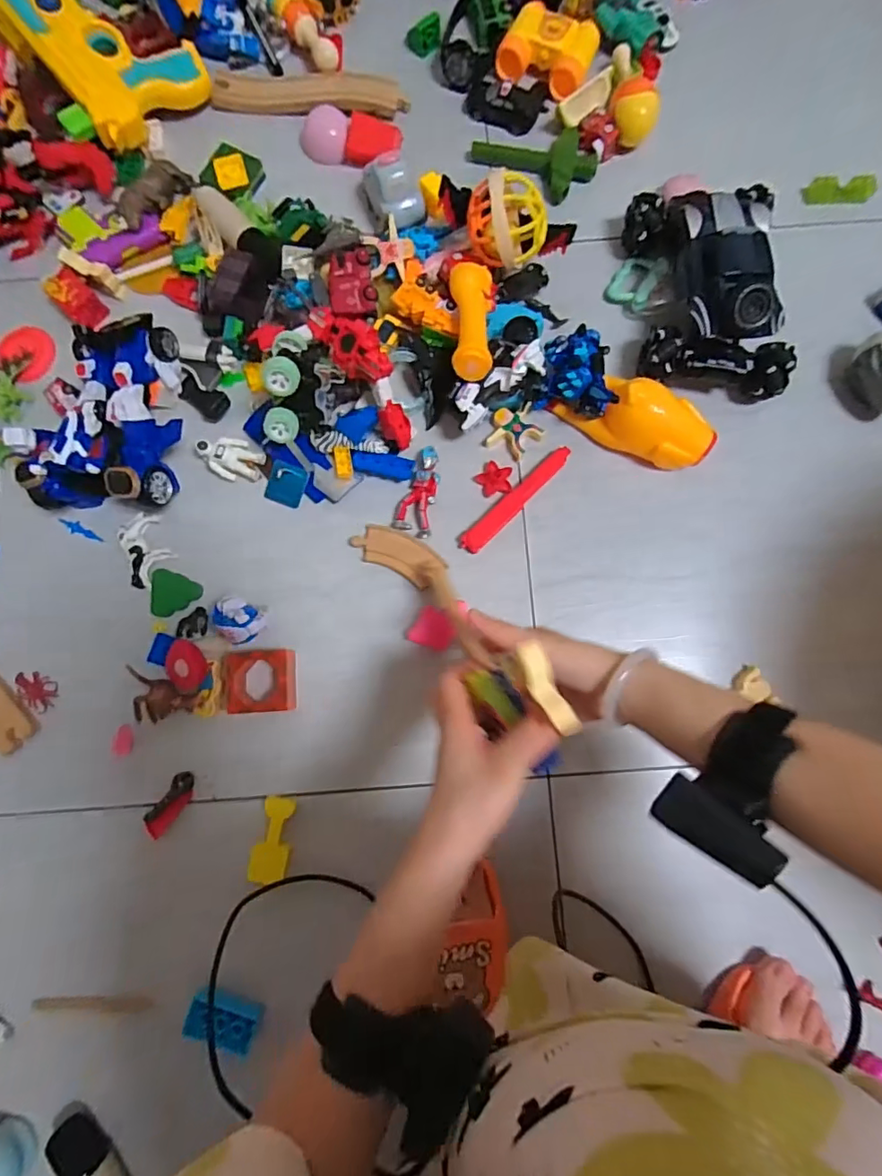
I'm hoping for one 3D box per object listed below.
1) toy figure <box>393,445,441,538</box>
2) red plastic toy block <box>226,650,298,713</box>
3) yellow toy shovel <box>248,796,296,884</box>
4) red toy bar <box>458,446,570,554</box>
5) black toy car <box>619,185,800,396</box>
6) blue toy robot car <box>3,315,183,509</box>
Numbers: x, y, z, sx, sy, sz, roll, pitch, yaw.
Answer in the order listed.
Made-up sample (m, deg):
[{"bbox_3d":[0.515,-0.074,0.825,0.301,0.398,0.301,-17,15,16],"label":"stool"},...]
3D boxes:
[{"bbox_3d":[-0.017,-0.101,0.552,0.039,0.016,0.093,22,83,3],"label":"toy figure"},{"bbox_3d":[-0.176,0.092,0.518,0.067,0.034,0.059,-5,82,0],"label":"red plastic toy block"},{"bbox_3d":[-0.164,0.244,0.508,0.033,0.019,0.075,7,83,2],"label":"yellow toy shovel"},{"bbox_3d":[0.078,-0.094,0.550,0.023,0.011,0.149,44,85,6],"label":"red toy bar"},{"bbox_3d":[0.284,-0.318,0.539,0.144,0.090,0.230,-2,81,0],"label":"black toy car"},{"bbox_3d":[-0.326,-0.174,0.527,0.151,0.095,0.198,9,82,2],"label":"blue toy robot car"}]

